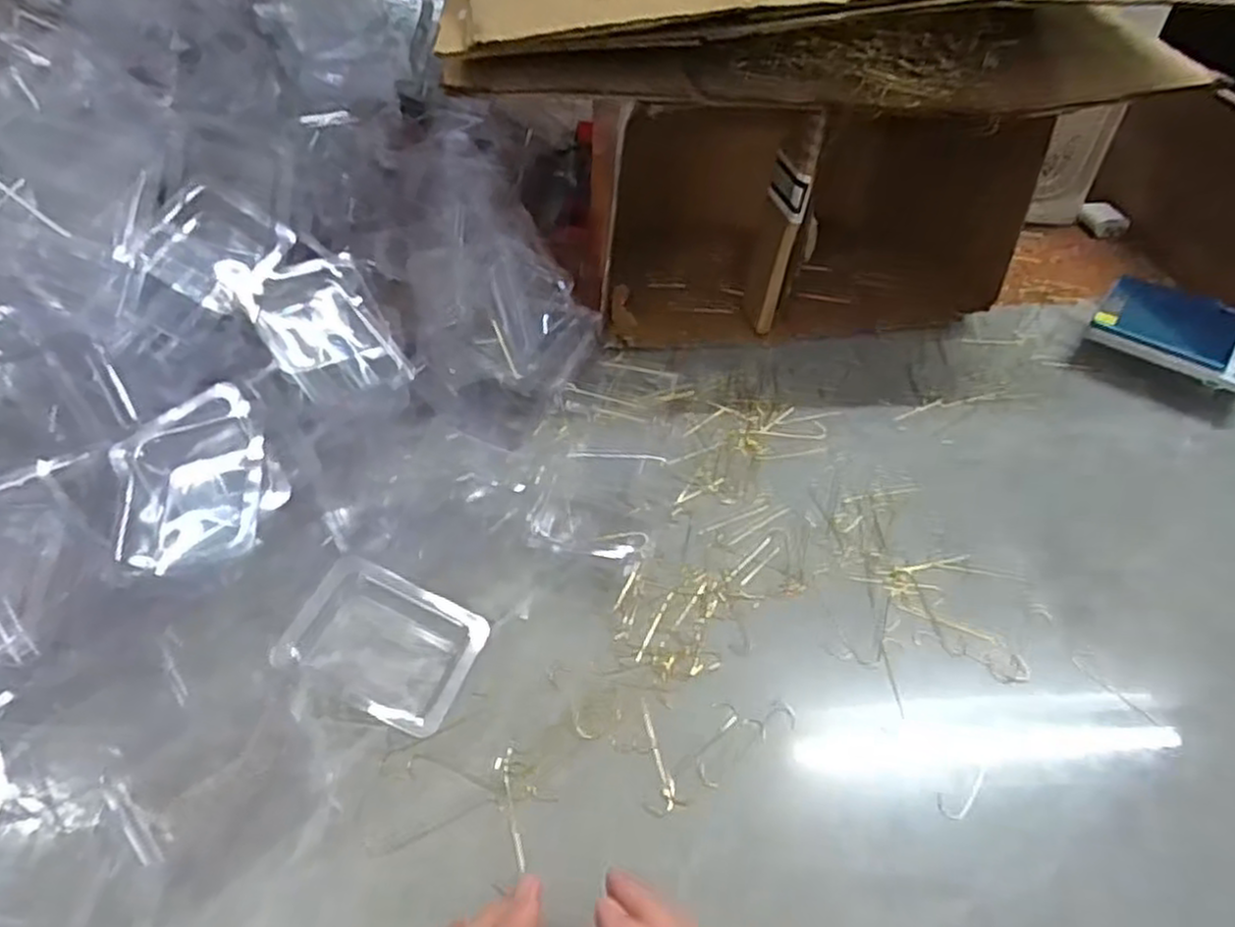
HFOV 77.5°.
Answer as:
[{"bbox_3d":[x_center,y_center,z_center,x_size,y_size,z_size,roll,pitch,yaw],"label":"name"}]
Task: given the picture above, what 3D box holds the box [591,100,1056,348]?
[{"bbox_3d":[0.145,-0.257,0.705,0.353,0.191,0.284,-5,43,-7],"label":"box"}]

